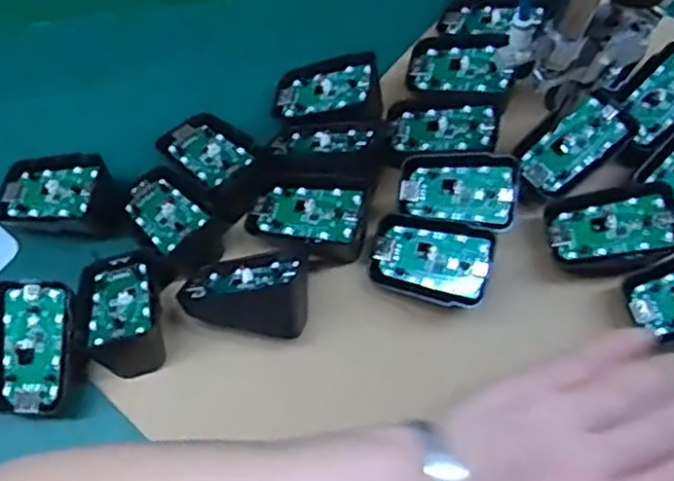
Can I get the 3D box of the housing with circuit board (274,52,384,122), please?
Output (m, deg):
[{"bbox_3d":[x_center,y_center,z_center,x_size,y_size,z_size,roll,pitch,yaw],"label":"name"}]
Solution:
[{"bbox_3d":[-0.002,-0.093,0.429,0.074,0.022,0.045,3,64,30],"label":"housing with circuit board"}]

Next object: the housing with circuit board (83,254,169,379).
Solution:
[{"bbox_3d":[-0.119,0.035,0.368,0.038,0.036,0.070,-9,68,-6],"label":"housing with circuit board"}]

